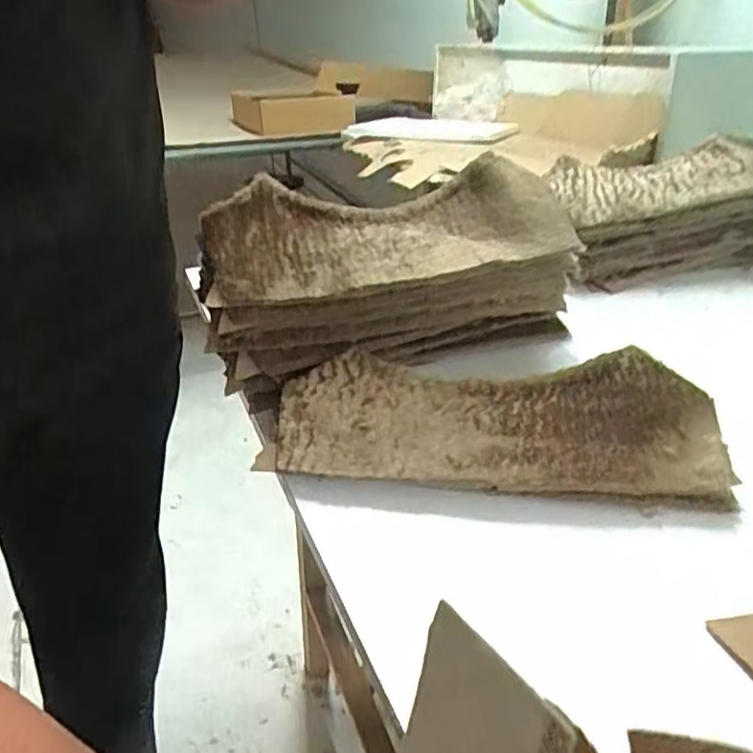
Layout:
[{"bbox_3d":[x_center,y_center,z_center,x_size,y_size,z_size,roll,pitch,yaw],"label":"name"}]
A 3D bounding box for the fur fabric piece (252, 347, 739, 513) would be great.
[{"bbox_3d":[0.092,0.035,0.529,0.343,0.025,0.128,3,48,7],"label":"fur fabric piece"}]

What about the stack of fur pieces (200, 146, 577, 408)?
[{"bbox_3d":[0.010,-0.101,0.635,0.351,0.136,0.165,-17,35,-28],"label":"stack of fur pieces"}]

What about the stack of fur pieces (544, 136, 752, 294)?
[{"bbox_3d":[0.390,-0.224,0.885,0.359,0.130,0.129,-10,33,-18],"label":"stack of fur pieces"}]

